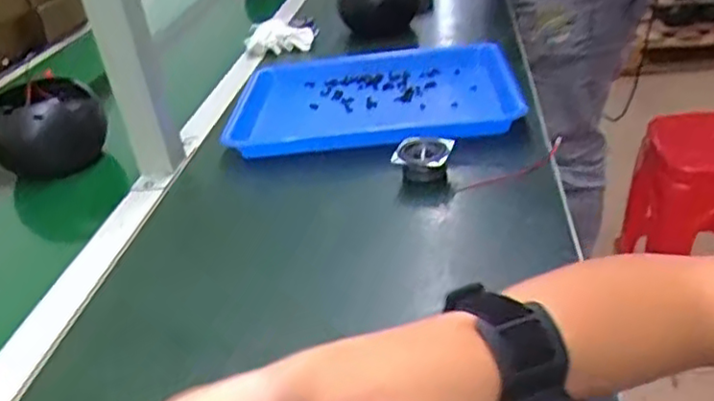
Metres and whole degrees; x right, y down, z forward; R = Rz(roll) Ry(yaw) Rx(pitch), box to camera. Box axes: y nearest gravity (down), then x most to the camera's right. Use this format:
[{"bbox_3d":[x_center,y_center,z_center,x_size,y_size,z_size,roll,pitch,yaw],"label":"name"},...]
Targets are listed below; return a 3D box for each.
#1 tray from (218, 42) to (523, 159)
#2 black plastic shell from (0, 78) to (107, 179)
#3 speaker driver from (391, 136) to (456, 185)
[{"bbox_3d":[0.018,-0.124,0.800,0.330,0.034,0.253,-3,31,6],"label":"tray"},{"bbox_3d":[-0.361,-0.085,0.773,0.098,0.086,0.087,1,32,12],"label":"black plastic shell"},{"bbox_3d":[0.065,-0.040,0.654,0.055,0.032,0.045,7,33,20],"label":"speaker driver"}]

